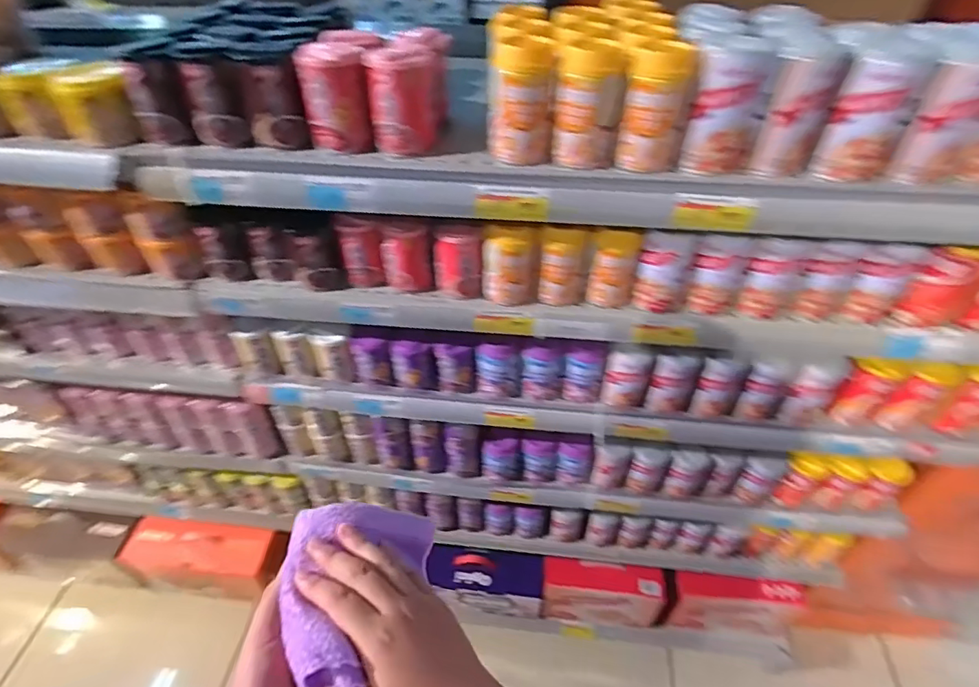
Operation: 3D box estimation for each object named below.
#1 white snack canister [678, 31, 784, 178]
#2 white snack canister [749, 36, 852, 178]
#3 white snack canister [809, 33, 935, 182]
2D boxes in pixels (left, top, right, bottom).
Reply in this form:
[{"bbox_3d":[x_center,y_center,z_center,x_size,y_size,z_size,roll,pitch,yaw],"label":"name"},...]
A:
[{"bbox_3d":[0.239,-0.238,0.522,0.069,0.115,0.057,17,47,16],"label":"white snack canister"},{"bbox_3d":[0.307,-0.232,0.521,0.059,0.115,0.066,25,50,23],"label":"white snack canister"},{"bbox_3d":[0.384,-0.234,0.522,0.066,0.116,0.076,29,52,26],"label":"white snack canister"}]

